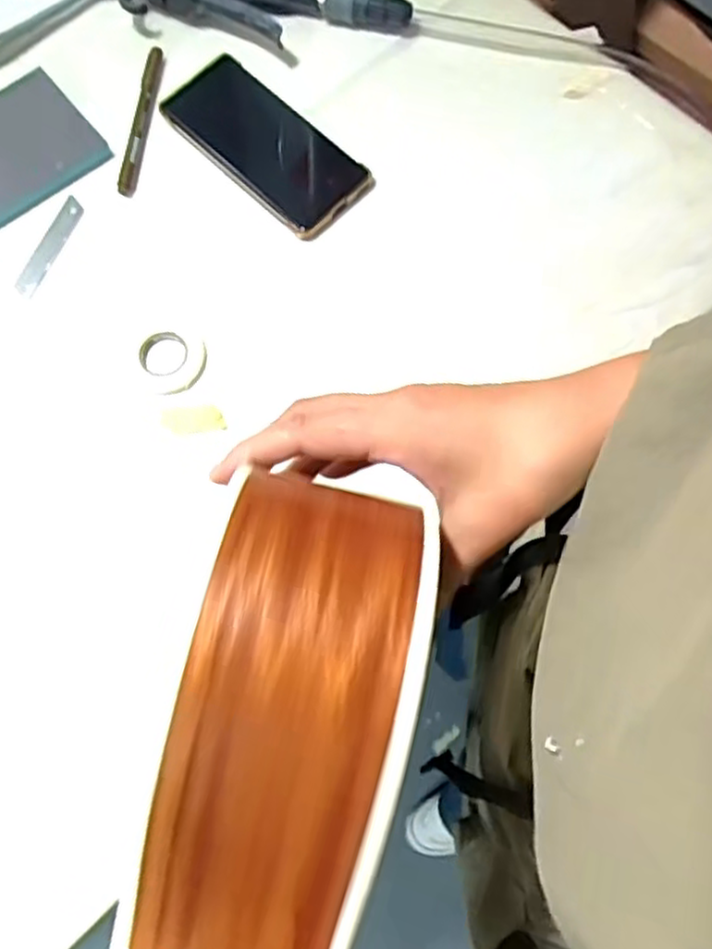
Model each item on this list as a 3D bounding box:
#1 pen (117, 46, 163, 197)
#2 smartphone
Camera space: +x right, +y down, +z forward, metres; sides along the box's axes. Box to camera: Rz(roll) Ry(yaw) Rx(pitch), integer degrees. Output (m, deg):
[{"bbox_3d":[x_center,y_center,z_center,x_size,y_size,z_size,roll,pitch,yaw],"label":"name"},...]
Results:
[{"bbox_3d":[-0.166,-0.276,0.569,0.013,0.007,0.131,7,73,3],"label":"pen"},{"bbox_3d":[-0.070,-0.255,0.562,0.164,0.011,0.075,41,77,12],"label":"smartphone"}]

